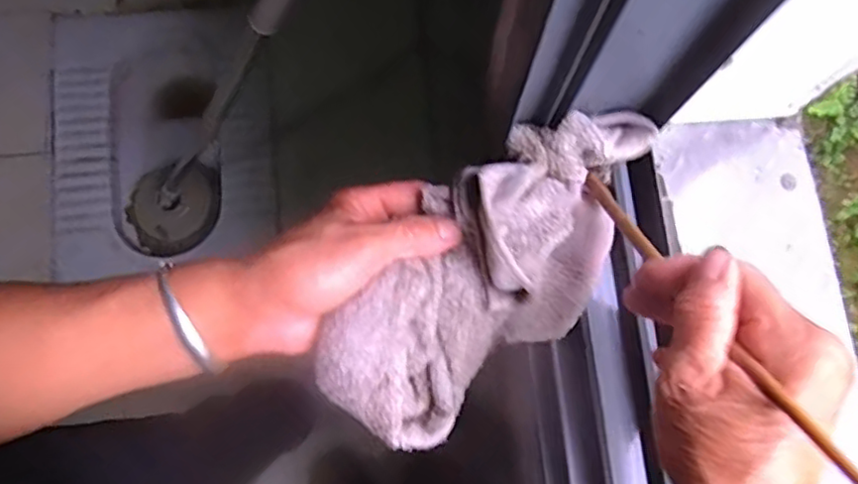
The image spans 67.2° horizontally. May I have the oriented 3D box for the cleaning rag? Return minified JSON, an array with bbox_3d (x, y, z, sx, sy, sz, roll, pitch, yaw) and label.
[{"bbox_3d":[0.035,0.016,0.338,0.100,0.059,0.207,43,83,7],"label":"cleaning rag"}]

